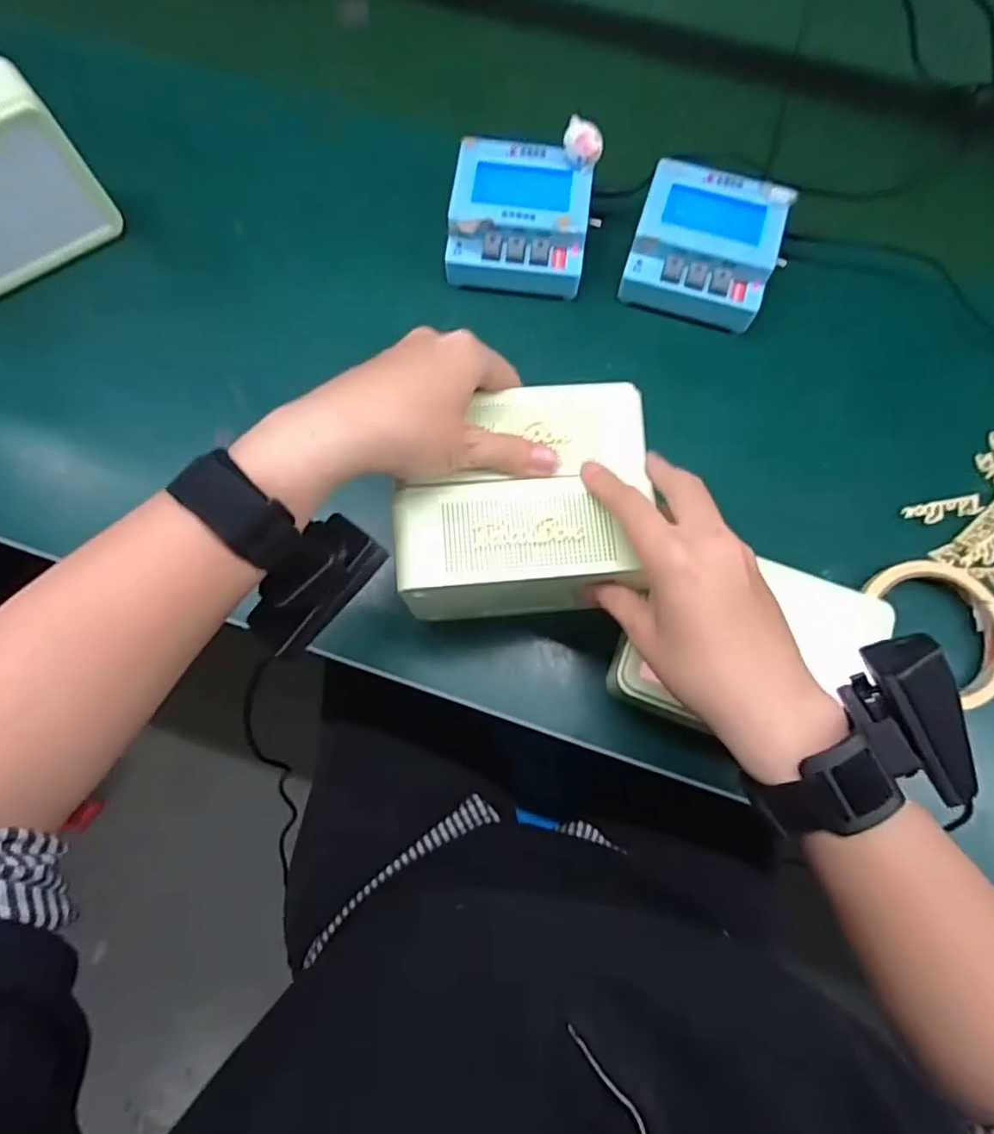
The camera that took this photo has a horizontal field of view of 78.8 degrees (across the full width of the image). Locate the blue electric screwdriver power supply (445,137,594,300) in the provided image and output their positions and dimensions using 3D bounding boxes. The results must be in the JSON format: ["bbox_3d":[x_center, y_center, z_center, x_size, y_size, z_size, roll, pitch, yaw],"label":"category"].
[{"bbox_3d":[0.018,-0.263,0.463,0.103,0.050,0.101,7,72,1],"label":"blue electric screwdriver power supply"}]

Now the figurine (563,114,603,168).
[{"bbox_3d":[0.062,-0.304,0.440,0.027,0.031,0.021,11,72,3],"label":"figurine"}]

